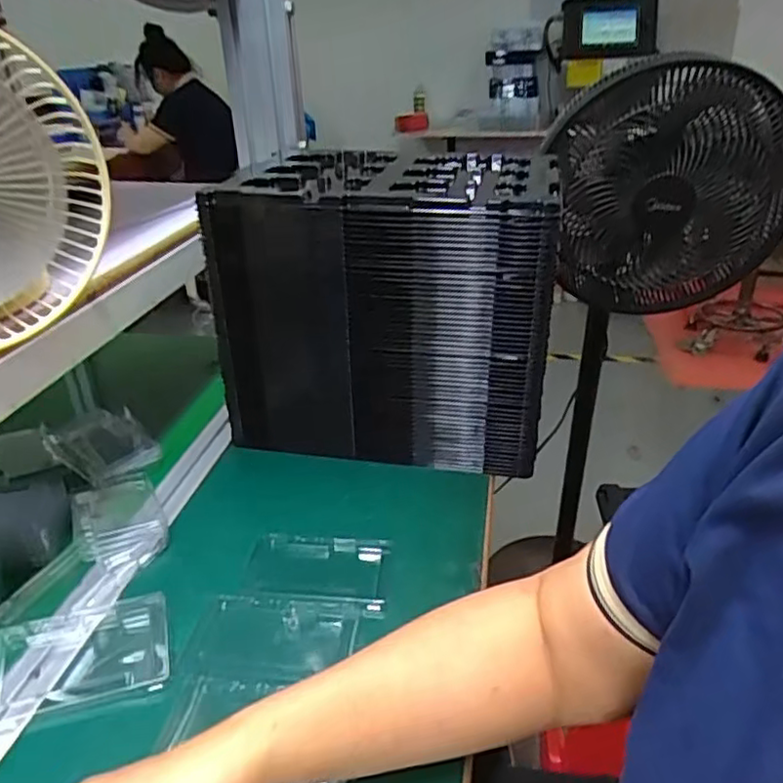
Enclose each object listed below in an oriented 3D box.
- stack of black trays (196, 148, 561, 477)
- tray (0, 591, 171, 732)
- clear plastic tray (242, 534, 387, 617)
[{"bbox_3d":[0.001,-0.095,0.718,0.341,0.284,0.207,6,30,12],"label":"stack of black trays"},{"bbox_3d":[-0.235,0.195,0.472,0.132,0.023,0.083,-9,30,-16],"label":"tray"},{"bbox_3d":[-0.066,0.155,0.555,0.122,0.008,0.080,3,29,6],"label":"clear plastic tray"}]

